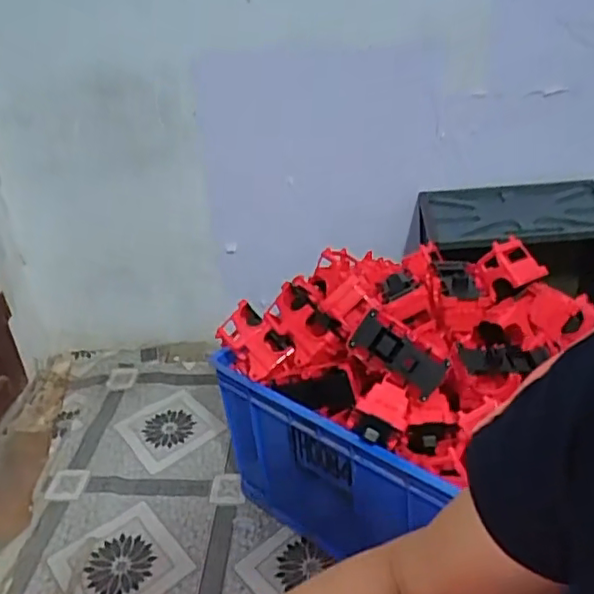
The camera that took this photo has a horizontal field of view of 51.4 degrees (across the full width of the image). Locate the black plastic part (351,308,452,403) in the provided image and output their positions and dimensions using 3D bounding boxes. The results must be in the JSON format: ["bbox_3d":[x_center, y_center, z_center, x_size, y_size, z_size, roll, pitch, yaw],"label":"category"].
[{"bbox_3d":[0.156,0.088,0.948,0.144,0.021,0.064,36,77,21],"label":"black plastic part"}]

